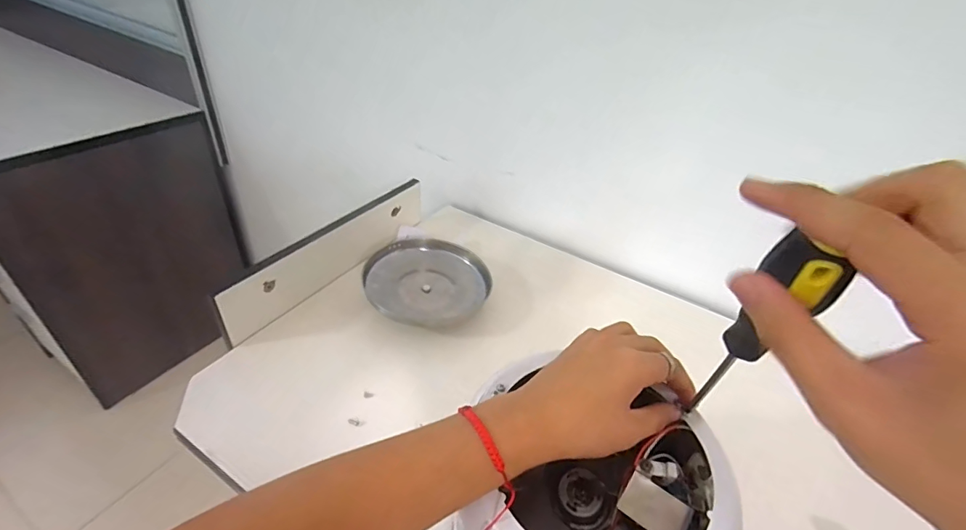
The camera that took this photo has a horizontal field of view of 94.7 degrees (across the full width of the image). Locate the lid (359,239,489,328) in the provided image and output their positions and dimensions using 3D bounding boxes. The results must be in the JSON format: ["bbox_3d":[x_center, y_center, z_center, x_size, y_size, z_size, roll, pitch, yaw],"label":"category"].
[{"bbox_3d":[-0.088,0.022,0.684,0.178,0.034,0.163,4,49,-4],"label":"lid"}]

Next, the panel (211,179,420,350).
[{"bbox_3d":[-0.230,-0.024,0.701,0.024,0.088,0.390,26,42,23],"label":"panel"}]

